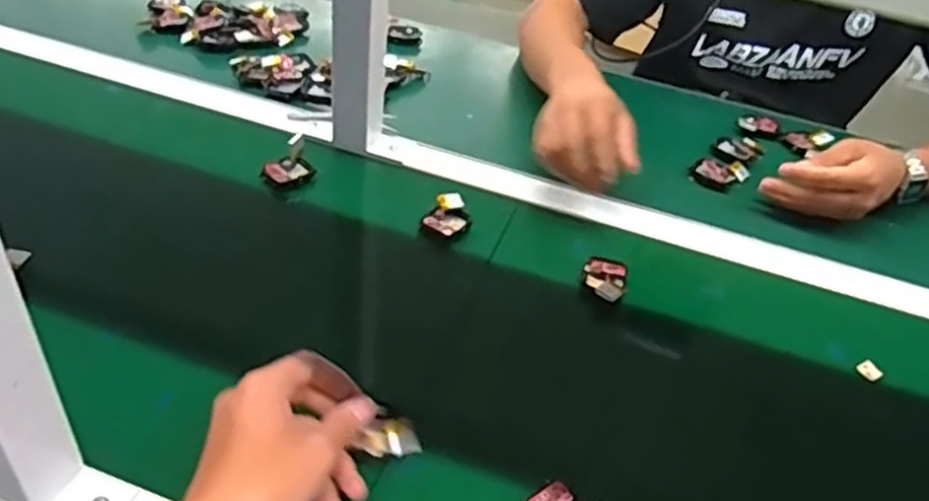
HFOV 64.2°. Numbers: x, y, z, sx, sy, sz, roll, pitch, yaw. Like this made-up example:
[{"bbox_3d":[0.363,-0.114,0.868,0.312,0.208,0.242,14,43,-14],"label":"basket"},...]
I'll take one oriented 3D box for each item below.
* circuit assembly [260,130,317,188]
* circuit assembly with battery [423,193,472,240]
[{"bbox_3d":[-0.168,-0.086,0.701,0.046,0.031,0.032,-18,48,-29],"label":"circuit assembly"},{"bbox_3d":[-0.012,-0.032,0.678,0.037,0.018,0.044,23,42,15],"label":"circuit assembly with battery"}]

